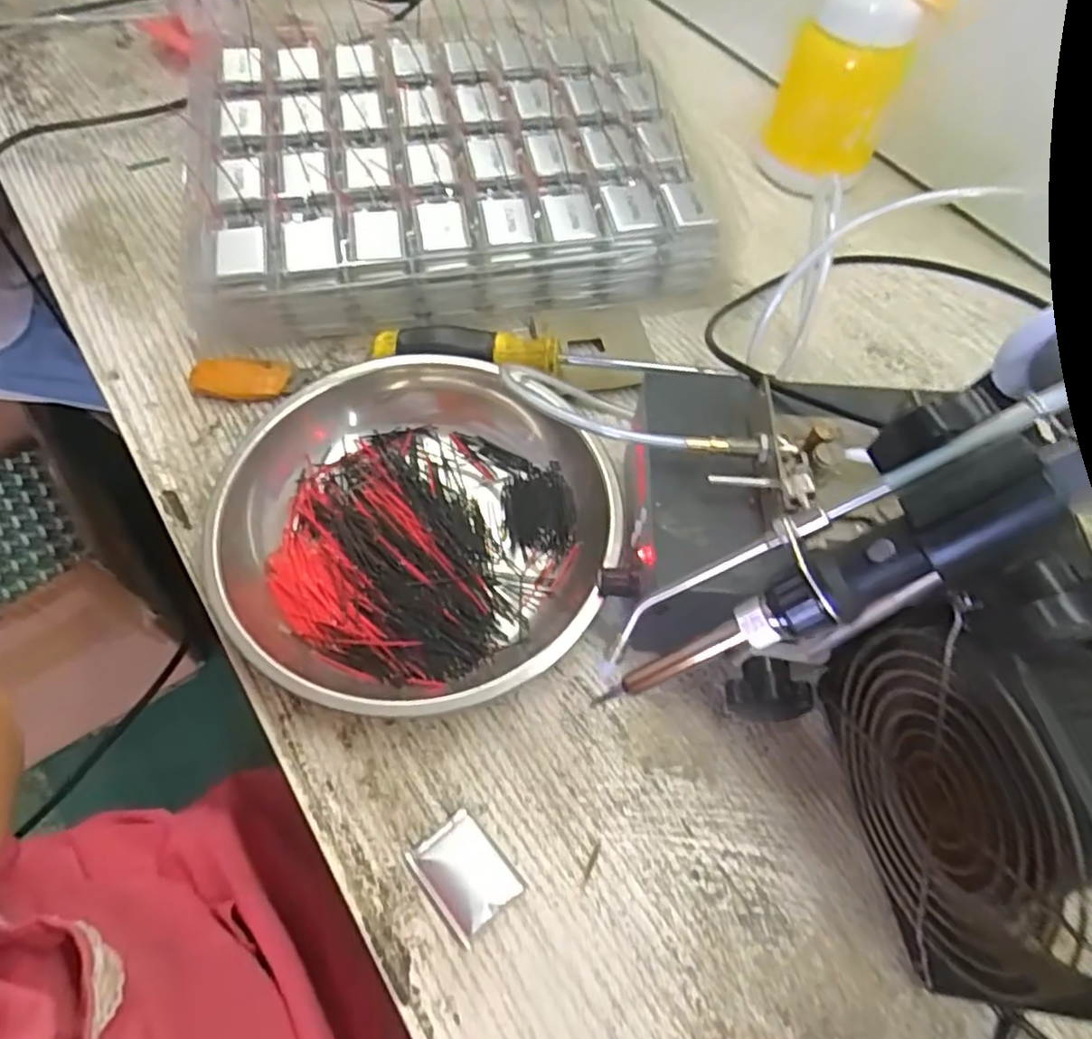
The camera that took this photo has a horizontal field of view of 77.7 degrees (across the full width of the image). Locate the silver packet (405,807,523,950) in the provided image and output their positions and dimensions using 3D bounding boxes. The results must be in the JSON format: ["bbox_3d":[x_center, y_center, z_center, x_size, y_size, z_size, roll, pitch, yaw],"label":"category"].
[{"bbox_3d":[-0.033,0.140,0.269,0.029,0.007,0.039,-36,68,-21],"label":"silver packet"}]

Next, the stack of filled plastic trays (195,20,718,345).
[{"bbox_3d":[-0.073,-0.241,0.459,0.313,0.060,0.264,-11,61,-10],"label":"stack of filled plastic trays"}]

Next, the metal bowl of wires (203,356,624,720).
[{"bbox_3d":[-0.063,0.004,0.325,0.180,0.045,0.176,1,60,-3],"label":"metal bowl of wires"}]

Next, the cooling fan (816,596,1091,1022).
[{"bbox_3d":[0.152,0.094,0.237,0.046,0.124,0.124,-8,61,-8],"label":"cooling fan"}]

